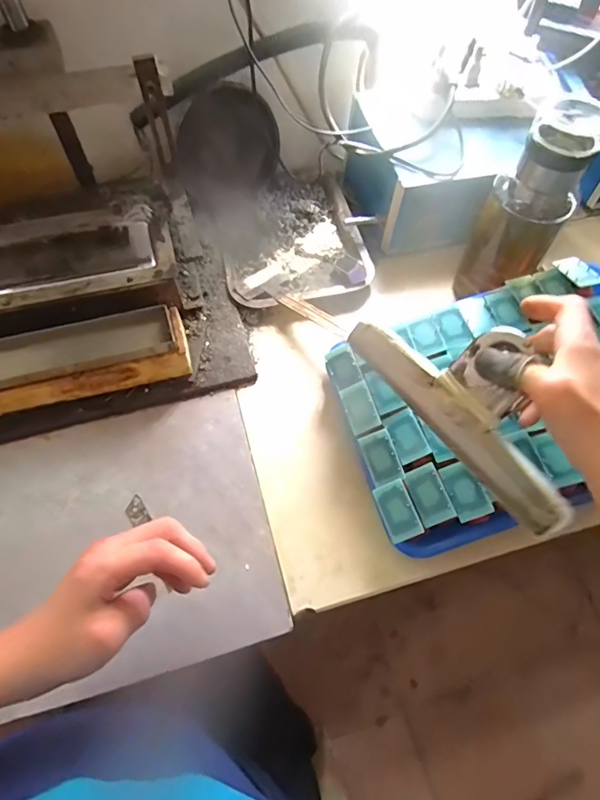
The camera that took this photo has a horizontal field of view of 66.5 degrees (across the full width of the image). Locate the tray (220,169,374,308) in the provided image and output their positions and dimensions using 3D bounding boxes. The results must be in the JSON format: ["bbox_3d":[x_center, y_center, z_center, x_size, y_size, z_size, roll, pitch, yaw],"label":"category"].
[{"bbox_3d":[-0.015,-0.224,0.616,0.184,0.028,0.236,-10,62,-6],"label":"tray"}]

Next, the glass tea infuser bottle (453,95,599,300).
[{"bbox_3d":[0.237,-0.193,0.492,0.081,0.210,0.075,23,64,11],"label":"glass tea infuser bottle"}]

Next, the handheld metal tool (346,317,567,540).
[{"bbox_3d":[0.142,-0.009,0.372,0.052,0.097,0.233,-13,59,-51],"label":"handheld metal tool"}]

